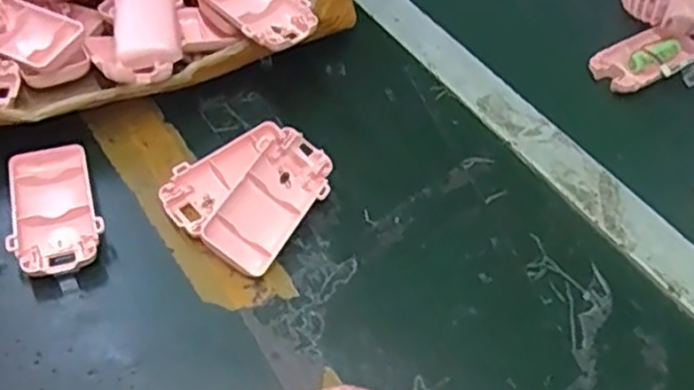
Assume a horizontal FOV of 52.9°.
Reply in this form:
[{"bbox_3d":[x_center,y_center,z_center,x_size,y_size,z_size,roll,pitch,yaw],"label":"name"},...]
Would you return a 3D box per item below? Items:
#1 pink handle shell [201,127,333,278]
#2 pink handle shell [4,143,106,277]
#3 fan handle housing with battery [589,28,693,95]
[{"bbox_3d":[-0.047,0.003,0.427,0.047,0.017,0.092,39,60,-8],"label":"pink handle shell"},{"bbox_3d":[-0.176,0.009,0.420,0.047,0.021,0.094,-14,53,-15],"label":"pink handle shell"},{"bbox_3d":[0.237,-0.107,0.552,0.089,0.018,0.051,-27,57,-24],"label":"fan handle housing with battery"}]

